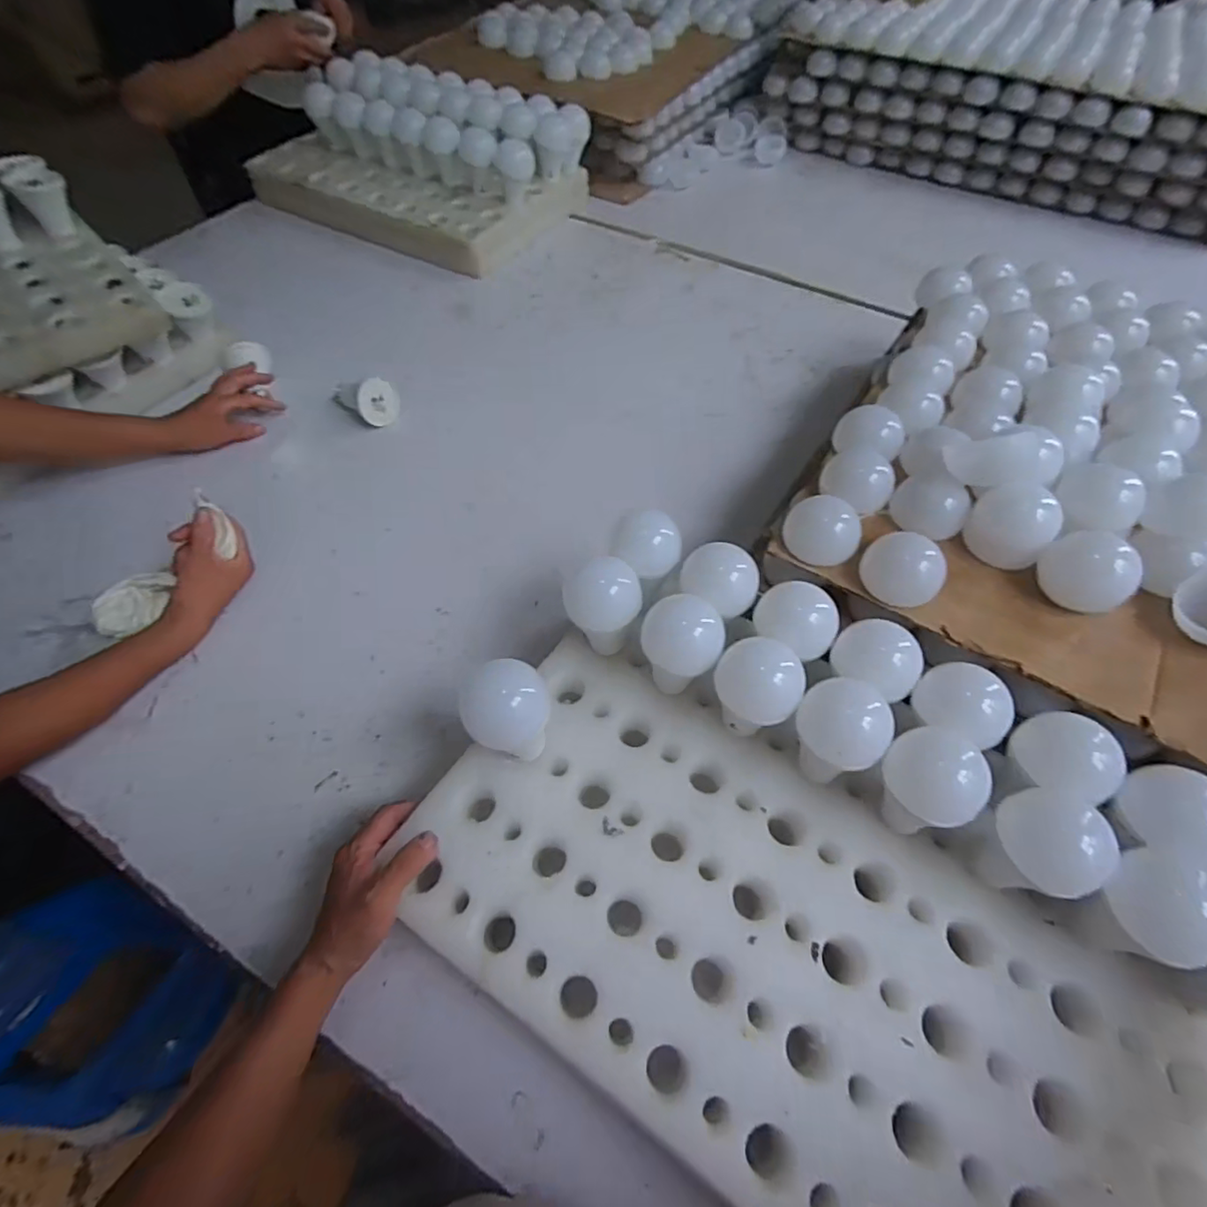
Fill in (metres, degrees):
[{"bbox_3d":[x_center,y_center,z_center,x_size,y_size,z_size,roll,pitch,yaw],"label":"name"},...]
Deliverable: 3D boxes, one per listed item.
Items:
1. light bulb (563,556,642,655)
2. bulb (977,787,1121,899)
[{"bbox_3d":[-0.003,0.012,0.521,0.065,0.093,0.060,3,56,0],"label":"light bulb"},{"bbox_3d":[0.293,0.172,0.415,0.064,0.089,0.066,1,56,-1],"label":"bulb"}]

